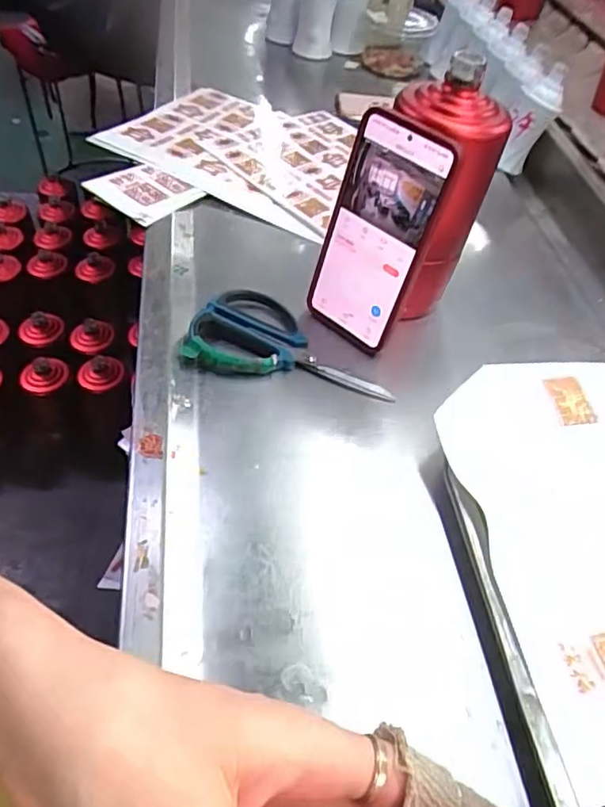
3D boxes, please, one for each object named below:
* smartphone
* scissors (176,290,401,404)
[{"bbox_3d":[0.052,-0.124,0.458,0.082,0.165,0.010,39,41,25],"label":"smartphone"},{"bbox_3d":[-0.005,-0.045,0.476,0.158,0.016,0.087,17,49,9],"label":"scissors"}]

